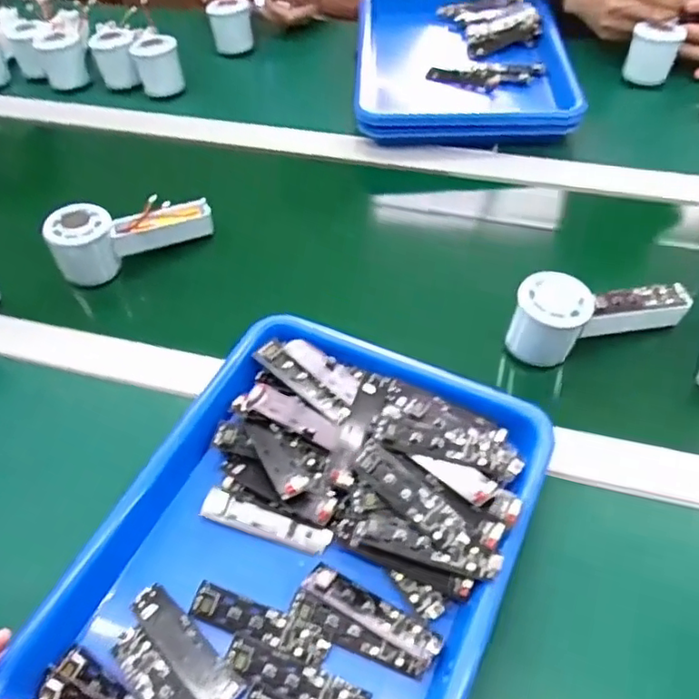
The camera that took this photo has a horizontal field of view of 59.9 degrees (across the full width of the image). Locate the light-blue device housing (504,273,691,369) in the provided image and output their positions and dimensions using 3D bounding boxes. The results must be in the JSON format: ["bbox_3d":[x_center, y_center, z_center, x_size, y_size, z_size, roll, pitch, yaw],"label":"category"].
[{"bbox_3d":[0.210,-0.032,0.510,0.149,0.060,0.052,-10,54,-6],"label":"light-blue device housing"}]

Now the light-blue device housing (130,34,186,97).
[{"bbox_3d":[-0.251,-0.376,0.803,0.056,0.070,0.055,-14,52,-9],"label":"light-blue device housing"}]

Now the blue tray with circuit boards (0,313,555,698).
[{"bbox_3d":[-0.033,0.135,0.397,0.249,0.051,0.331,22,57,17],"label":"blue tray with circuit boards"}]

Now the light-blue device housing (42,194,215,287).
[{"bbox_3d":[-0.213,-0.118,0.600,0.154,0.072,0.046,-25,55,-16],"label":"light-blue device housing"}]

